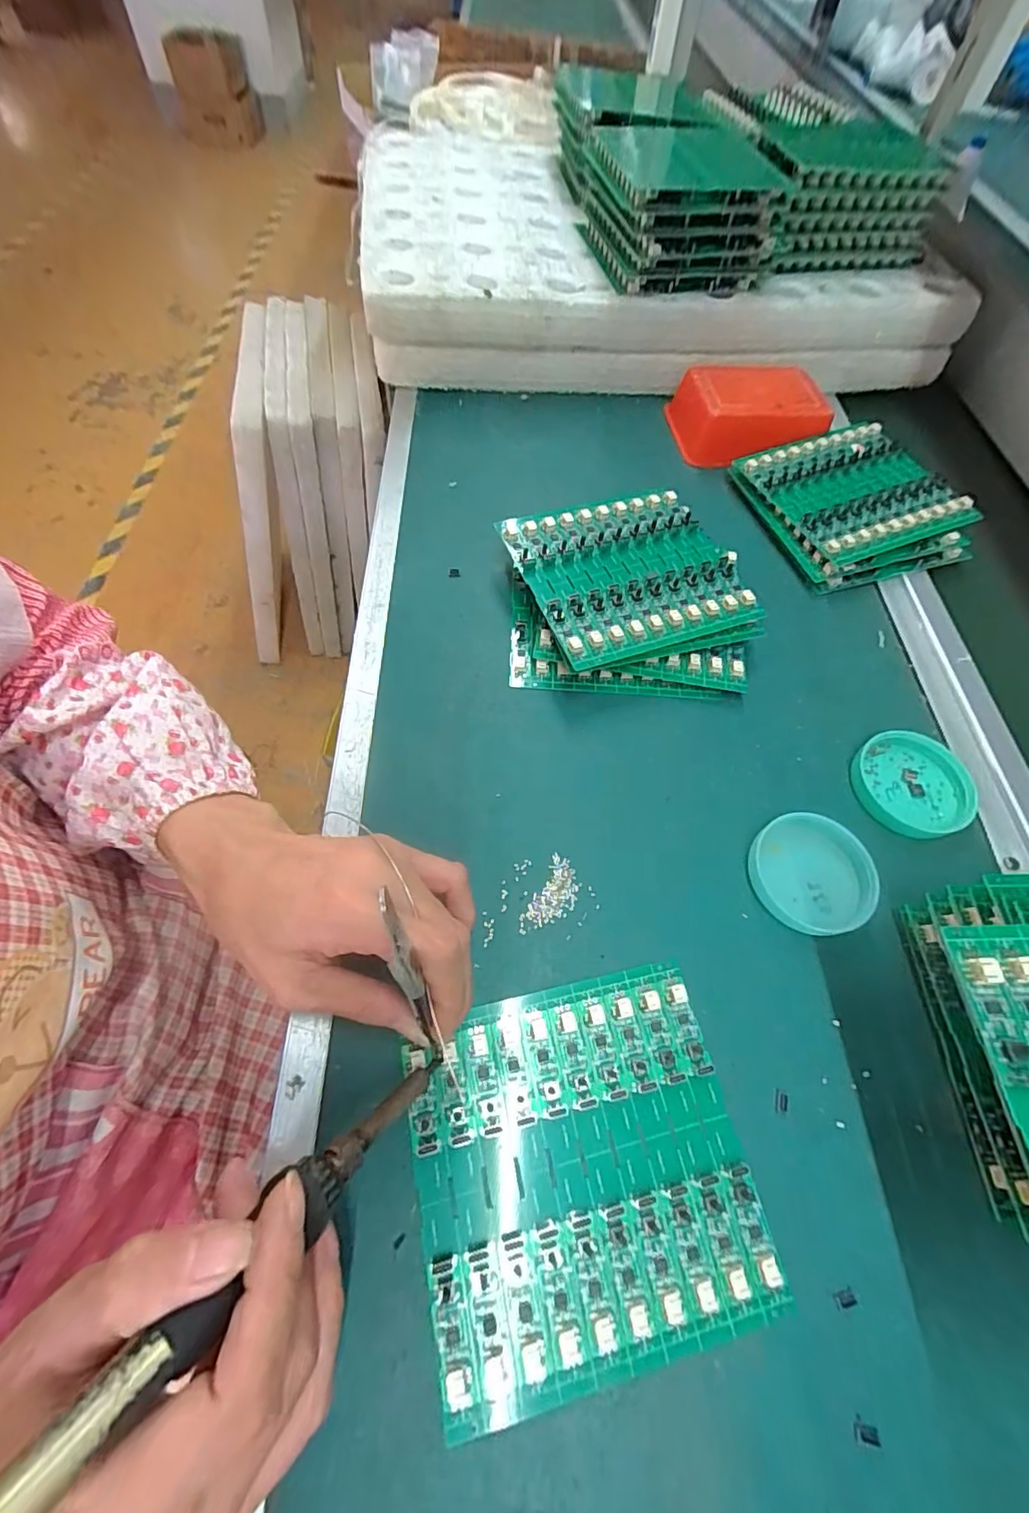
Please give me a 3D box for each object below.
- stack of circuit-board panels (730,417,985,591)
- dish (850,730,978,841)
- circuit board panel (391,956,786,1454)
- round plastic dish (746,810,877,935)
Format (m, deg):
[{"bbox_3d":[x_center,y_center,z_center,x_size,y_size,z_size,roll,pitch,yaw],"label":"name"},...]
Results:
[{"bbox_3d":[0.271,-0.202,0.437,0.142,0.033,0.139,-14,63,-11],"label":"stack of circuit-board panels"},{"bbox_3d":[0.242,0.015,0.327,0.059,0.015,0.066,-23,65,-15],"label":"dish"},{"bbox_3d":[0.029,0.174,0.231,0.136,0.005,0.131,-10,62,-9],"label":"circuit board panel"},{"bbox_3d":[0.162,0.063,0.294,0.062,0.014,0.062,1,61,-2],"label":"round plastic dish"}]

